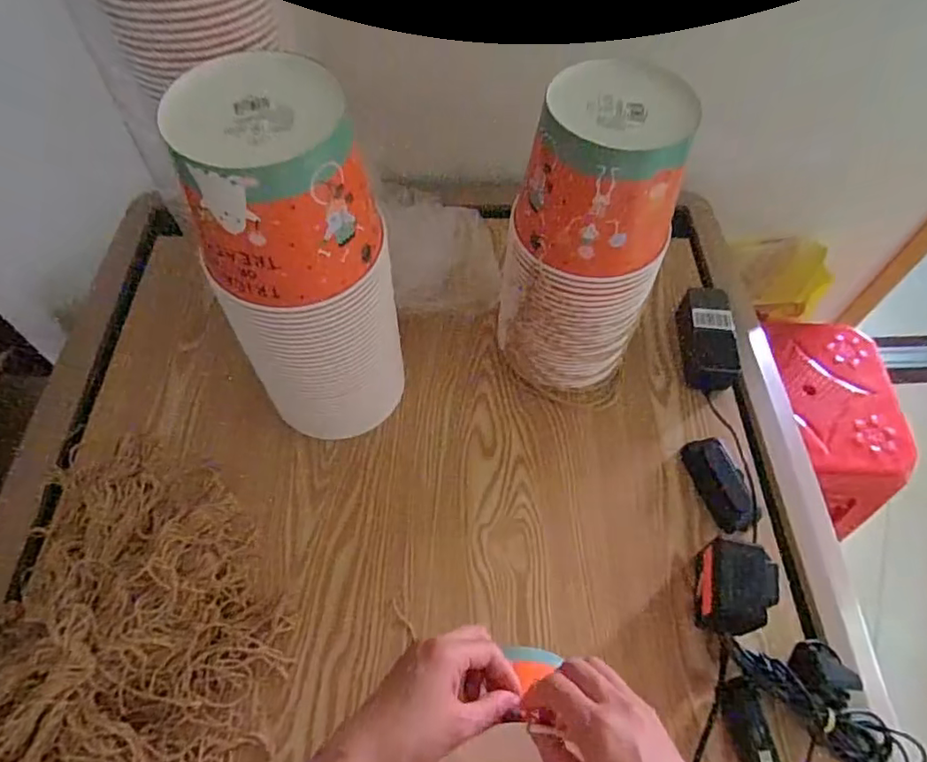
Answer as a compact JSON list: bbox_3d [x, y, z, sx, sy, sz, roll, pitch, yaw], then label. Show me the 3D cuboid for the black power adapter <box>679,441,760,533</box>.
[{"bbox_3d":[0.289,0.115,0.654,0.046,0.027,0.108,-10,60,-8],"label":"black power adapter"}]

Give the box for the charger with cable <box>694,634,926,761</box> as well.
[{"bbox_3d":[0.317,0.303,0.532,0.207,0.042,0.119,5,59,1],"label":"charger with cable"}]

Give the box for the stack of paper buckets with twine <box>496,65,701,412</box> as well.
[{"bbox_3d":[0.135,-0.137,0.625,0.152,0.338,0.167,20,60,10],"label":"stack of paper buckets with twine"}]

